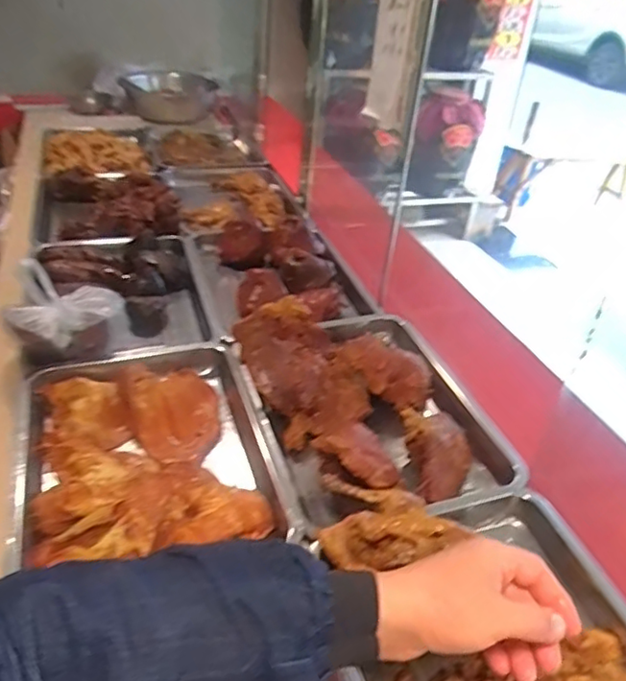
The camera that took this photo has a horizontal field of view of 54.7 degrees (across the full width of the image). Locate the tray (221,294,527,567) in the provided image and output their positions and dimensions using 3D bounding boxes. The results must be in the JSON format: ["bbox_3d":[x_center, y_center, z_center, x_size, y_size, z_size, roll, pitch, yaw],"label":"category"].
[{"bbox_3d":[0.074,0.099,0.817,0.286,0.107,0.415,-8,37,-19],"label":"tray"}]

